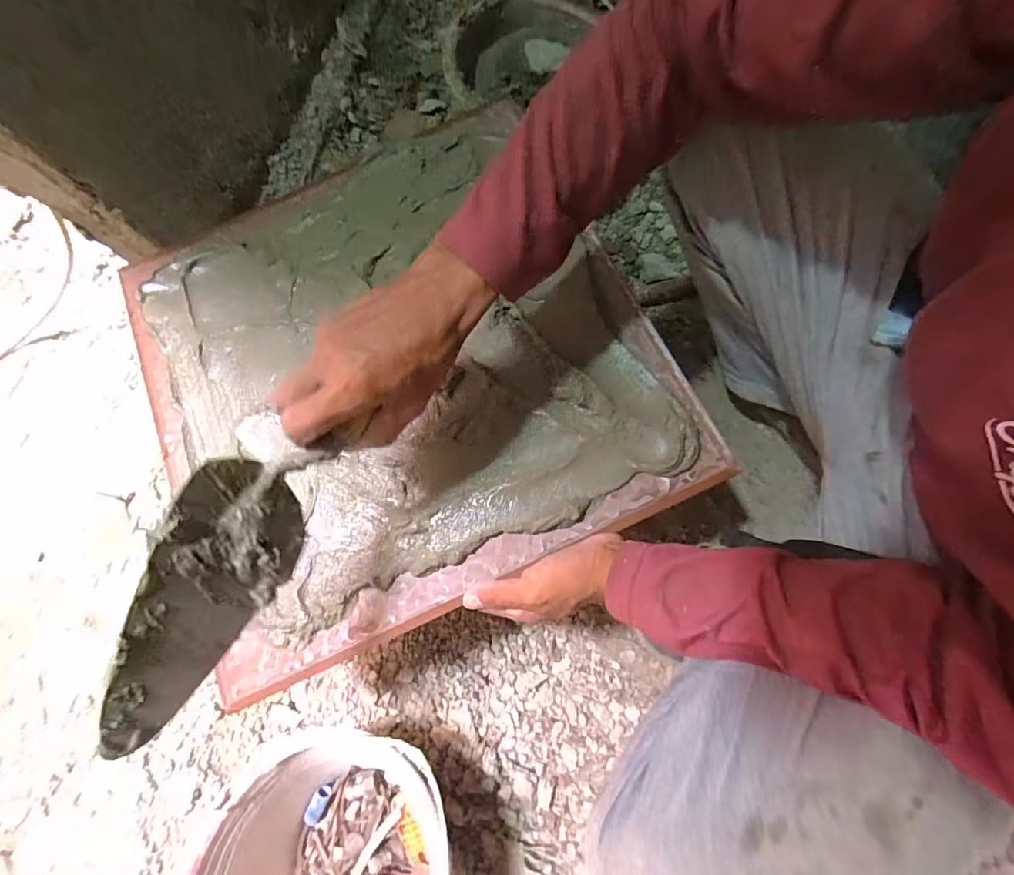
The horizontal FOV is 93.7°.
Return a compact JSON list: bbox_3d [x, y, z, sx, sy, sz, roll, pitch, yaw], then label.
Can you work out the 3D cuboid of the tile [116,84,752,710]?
[{"bbox_3d":[-0.120,-0.079,0.474,0.474,0.043,0.484,-25,76,-5],"label":"tile"}]

